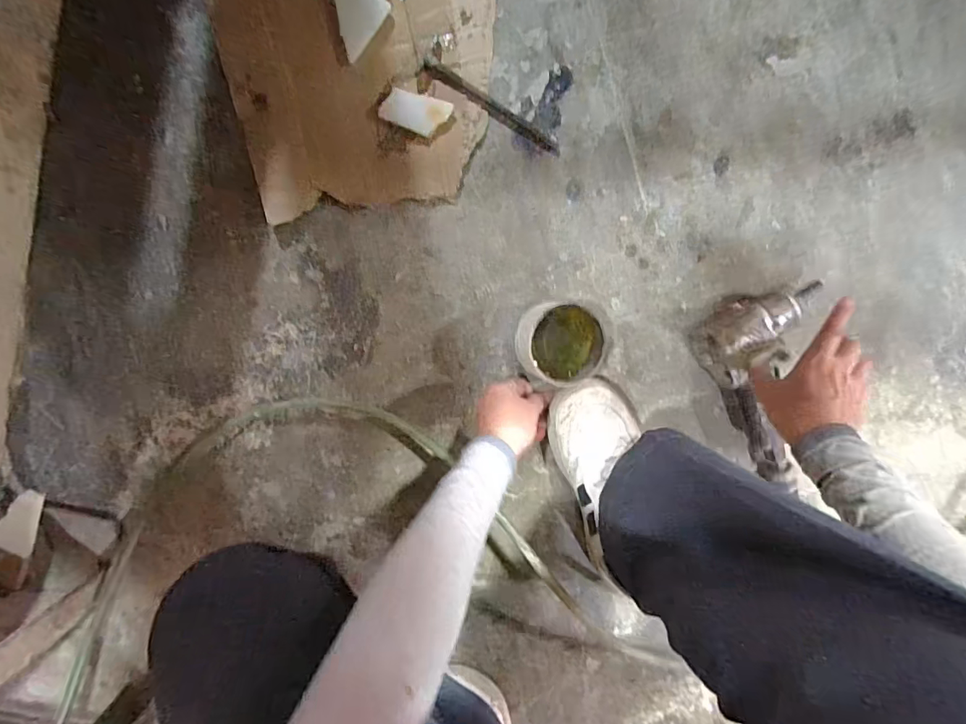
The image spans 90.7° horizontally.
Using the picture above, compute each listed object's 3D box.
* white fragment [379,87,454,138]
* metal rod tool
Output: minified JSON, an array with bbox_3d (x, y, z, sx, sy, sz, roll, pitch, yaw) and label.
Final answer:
[{"bbox_3d":[-0.067,-0.247,0.473,0.066,0.013,0.034,16,98,-4],"label":"white fragment"},{"bbox_3d":[0.011,-0.256,0.480,0.156,0.009,0.012,30,96,-6],"label":"metal rod tool"}]

